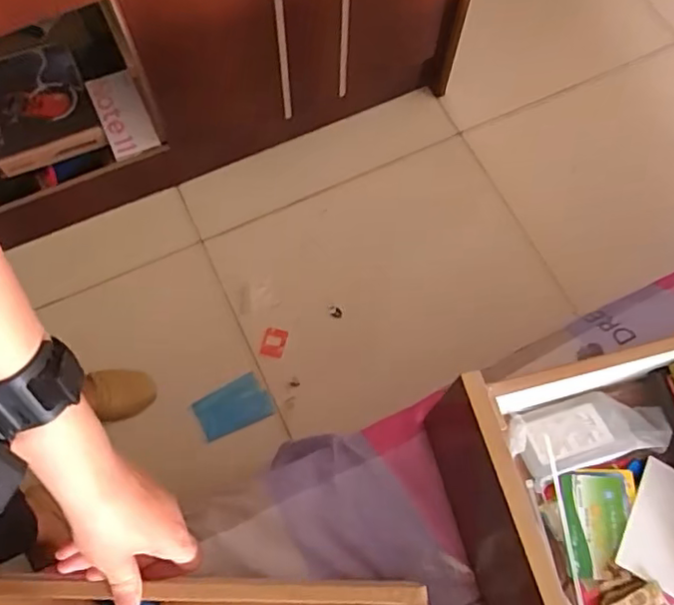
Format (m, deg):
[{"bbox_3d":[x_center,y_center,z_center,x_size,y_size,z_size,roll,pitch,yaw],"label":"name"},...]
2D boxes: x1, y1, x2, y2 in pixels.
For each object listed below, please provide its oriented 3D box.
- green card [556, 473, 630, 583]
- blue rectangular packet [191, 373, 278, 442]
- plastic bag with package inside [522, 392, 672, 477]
[{"bbox_3d":[0.230,0.195,0.526,0.059,0.009,0.085,-1,66,2],"label":"green card"},{"bbox_3d":[-0.189,0.192,1.090,0.129,0.005,0.087,-26,71,-18],"label":"blue rectangular packet"},{"bbox_3d":[0.240,0.119,0.558,0.139,0.025,0.062,-11,70,-5],"label":"plastic bag with package inside"}]

